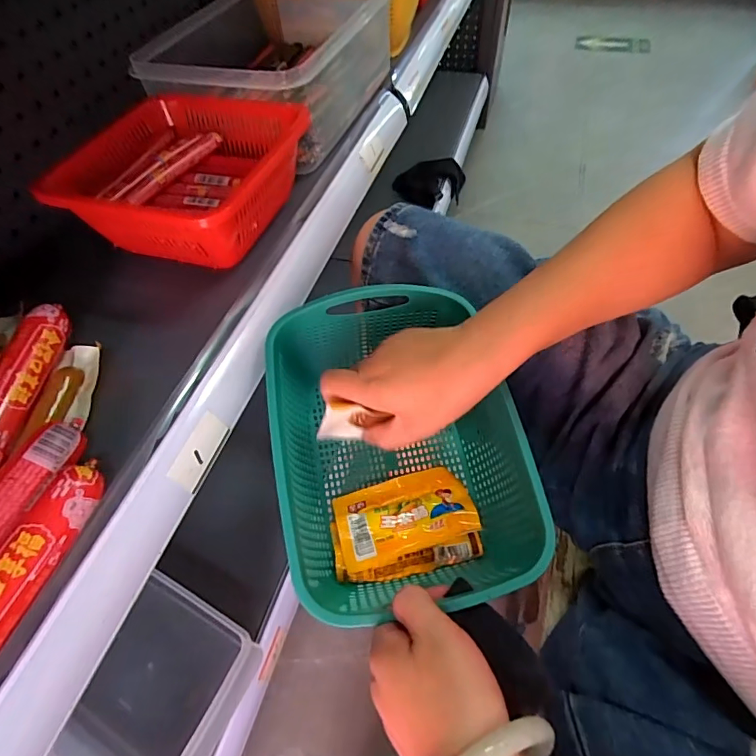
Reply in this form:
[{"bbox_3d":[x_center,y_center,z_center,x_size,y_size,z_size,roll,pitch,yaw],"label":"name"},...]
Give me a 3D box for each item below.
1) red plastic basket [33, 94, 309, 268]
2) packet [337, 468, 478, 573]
[{"bbox_3d":[-0.181,-0.182,0.418,0.196,0.070,0.179,14,56,13],"label":"red plastic basket"},{"bbox_3d":[0.023,0.114,0.384,0.113,0.013,0.062,-14,55,-7],"label":"packet"}]

